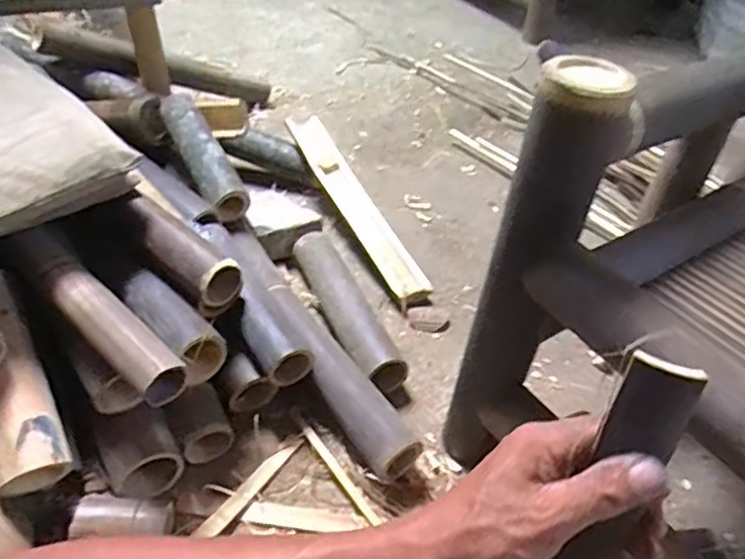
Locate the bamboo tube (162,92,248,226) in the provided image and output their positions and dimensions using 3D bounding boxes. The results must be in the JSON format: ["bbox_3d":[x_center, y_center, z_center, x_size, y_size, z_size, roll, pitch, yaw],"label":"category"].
[{"bbox_3d":[-0.276,-0.208,1.022,0.069,0.062,0.250,-22,73,-29],"label":"bamboo tube"}]

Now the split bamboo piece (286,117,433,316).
[{"bbox_3d":[-0.028,-0.127,1.113,0.070,0.036,0.439,-19,62,-27],"label":"split bamboo piece"}]

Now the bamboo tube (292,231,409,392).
[{"bbox_3d":[-0.043,0.034,0.933,0.054,0.057,0.307,-15,45,-23],"label":"bamboo tube"}]

